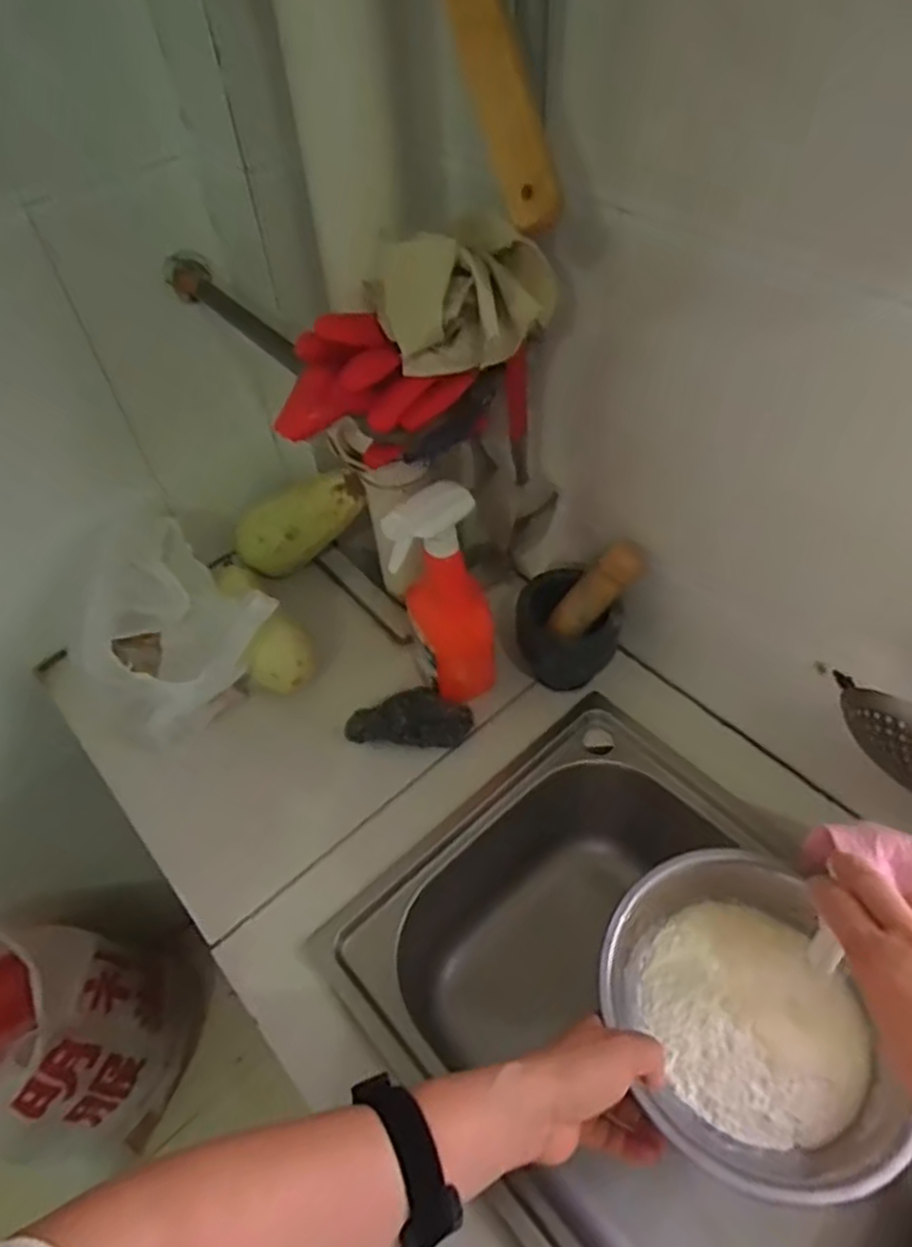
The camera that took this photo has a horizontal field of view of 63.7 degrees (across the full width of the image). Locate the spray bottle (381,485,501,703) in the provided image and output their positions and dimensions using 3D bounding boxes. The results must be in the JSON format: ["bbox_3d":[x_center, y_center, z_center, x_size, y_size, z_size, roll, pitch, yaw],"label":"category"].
[{"bbox_3d":[-0.010,-0.017,0.732,0.087,0.274,0.074,-10,51,-4],"label":"spray bottle"}]

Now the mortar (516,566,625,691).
[{"bbox_3d":[0.114,0.011,0.791,0.106,0.125,0.089,-20,52,-11],"label":"mortar"}]

